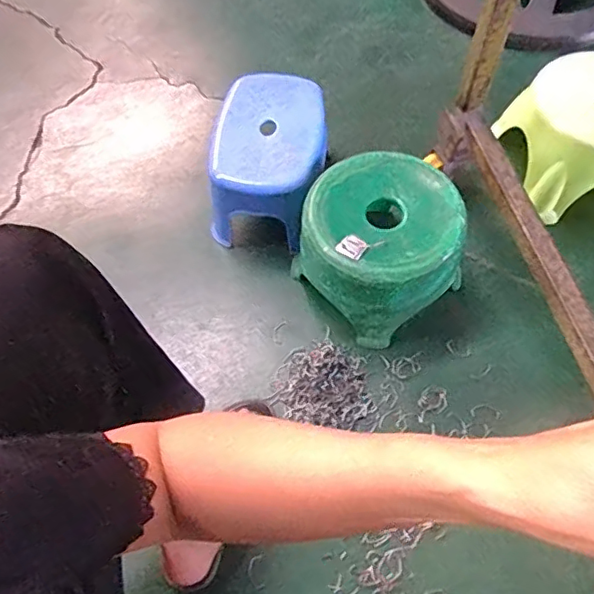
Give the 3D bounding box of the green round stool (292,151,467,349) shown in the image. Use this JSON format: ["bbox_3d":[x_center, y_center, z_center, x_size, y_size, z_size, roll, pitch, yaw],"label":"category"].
[{"bbox_3d":[0.114,-0.071,0.795,0.195,0.149,0.203,-1,60,2],"label":"green round stool"}]

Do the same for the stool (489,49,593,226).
[{"bbox_3d":[0.465,-0.259,0.916,0.207,0.154,0.216,-6,60,-1],"label":"stool"}]

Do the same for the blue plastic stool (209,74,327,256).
[{"bbox_3d":[-0.043,-0.205,0.904,0.174,0.155,0.243,4,60,5],"label":"blue plastic stool"}]

